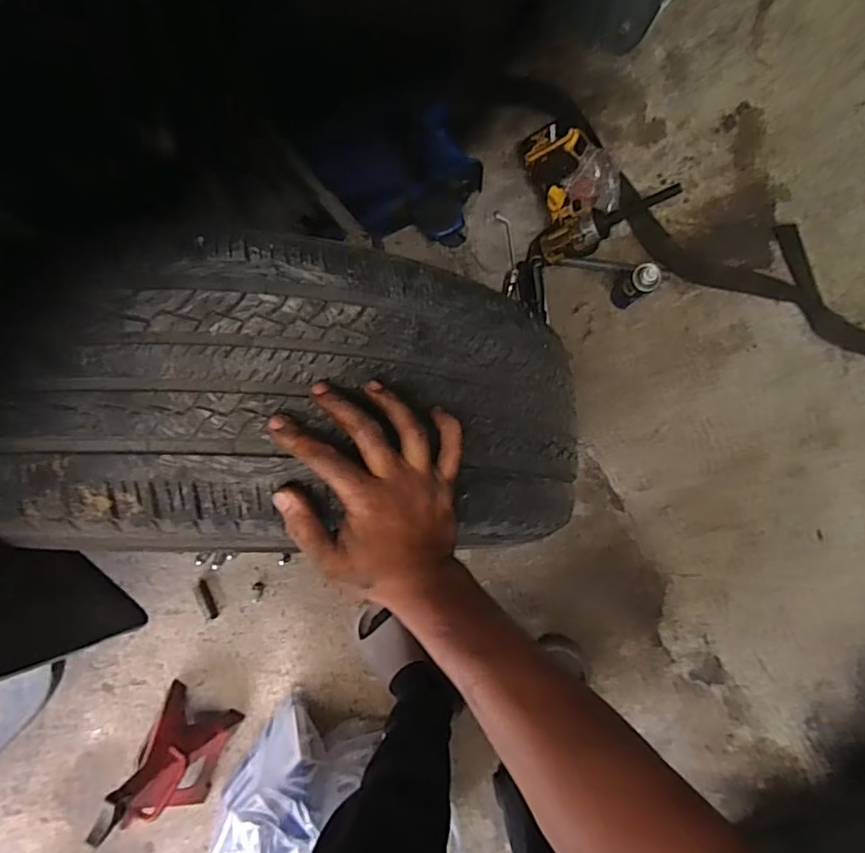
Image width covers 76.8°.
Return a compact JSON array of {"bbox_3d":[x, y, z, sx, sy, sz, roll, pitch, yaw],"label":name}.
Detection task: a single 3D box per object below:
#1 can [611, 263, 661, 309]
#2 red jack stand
[{"bbox_3d":[0.374,-0.263,1.018,0.052,0.151,0.056,0,89,1],"label":"can"},{"bbox_3d":[-0.486,0.618,0.955,0.153,0.281,0.168,26,89,2],"label":"red jack stand"}]

